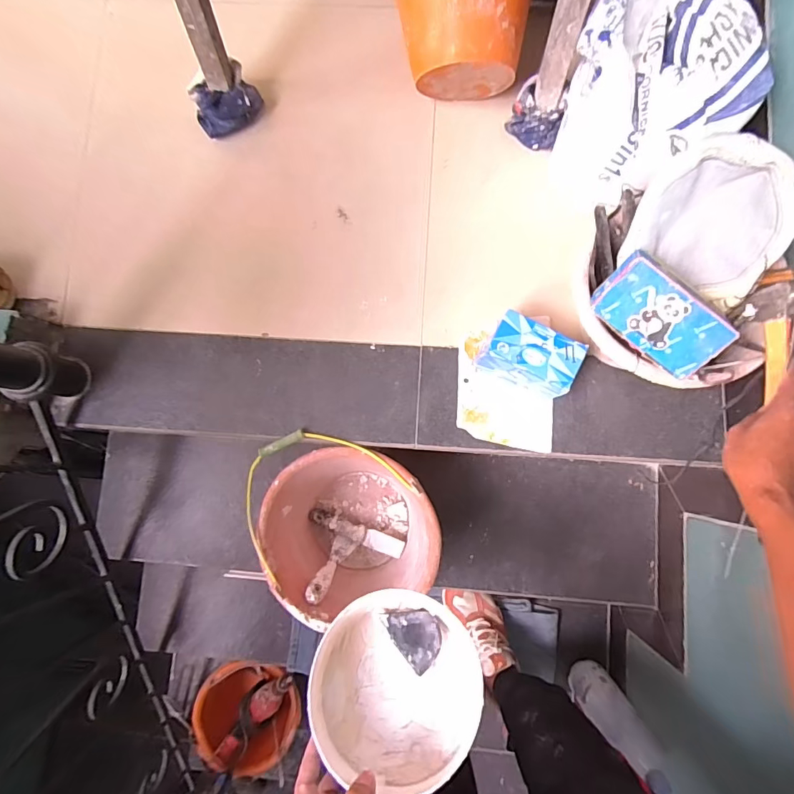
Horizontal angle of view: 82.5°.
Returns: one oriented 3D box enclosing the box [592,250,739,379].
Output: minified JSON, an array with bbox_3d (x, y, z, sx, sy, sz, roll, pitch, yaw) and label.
[{"bbox_3d":[0.312,-0.100,0.537,0.142,0.071,0.086,41,125,3],"label":"box"}]

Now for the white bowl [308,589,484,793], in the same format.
[{"bbox_3d":[-0.002,0.315,0.496,0.188,0.080,0.188,0,55,0],"label":"white bowl"}]

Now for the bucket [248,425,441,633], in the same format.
[{"bbox_3d":[-0.084,0.203,0.799,0.272,0.223,0.273,0,81,1],"label":"bucket"}]

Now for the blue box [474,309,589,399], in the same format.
[{"bbox_3d":[0.195,-0.058,0.679,0.133,0.101,0.083,33,83,6],"label":"blue box"}]

